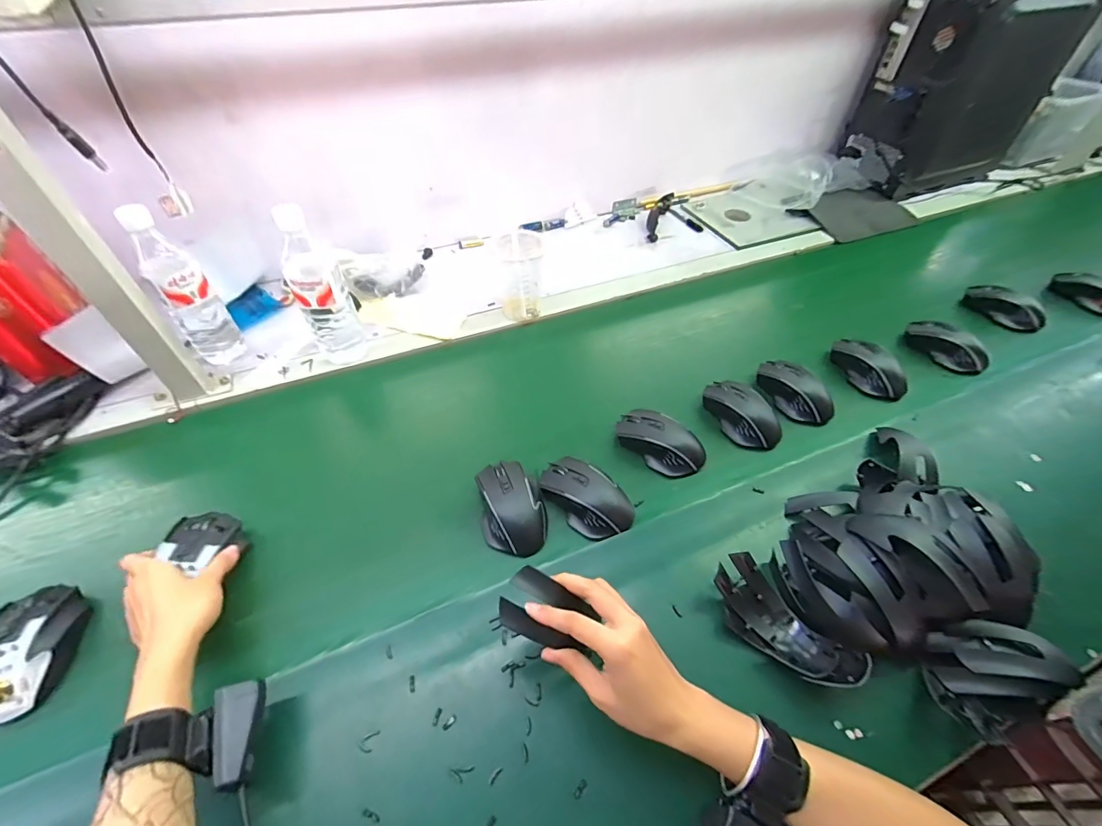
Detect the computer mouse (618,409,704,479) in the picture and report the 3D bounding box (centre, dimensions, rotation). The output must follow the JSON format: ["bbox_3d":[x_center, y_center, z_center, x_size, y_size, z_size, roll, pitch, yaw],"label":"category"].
[{"bbox_3d":[0.142,0.036,0.608,0.118,0.040,0.062,33,57,25],"label":"computer mouse"}]

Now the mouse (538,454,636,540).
[{"bbox_3d":[0.043,0.096,0.554,0.072,0.037,0.114,-35,58,-27],"label":"mouse"}]

